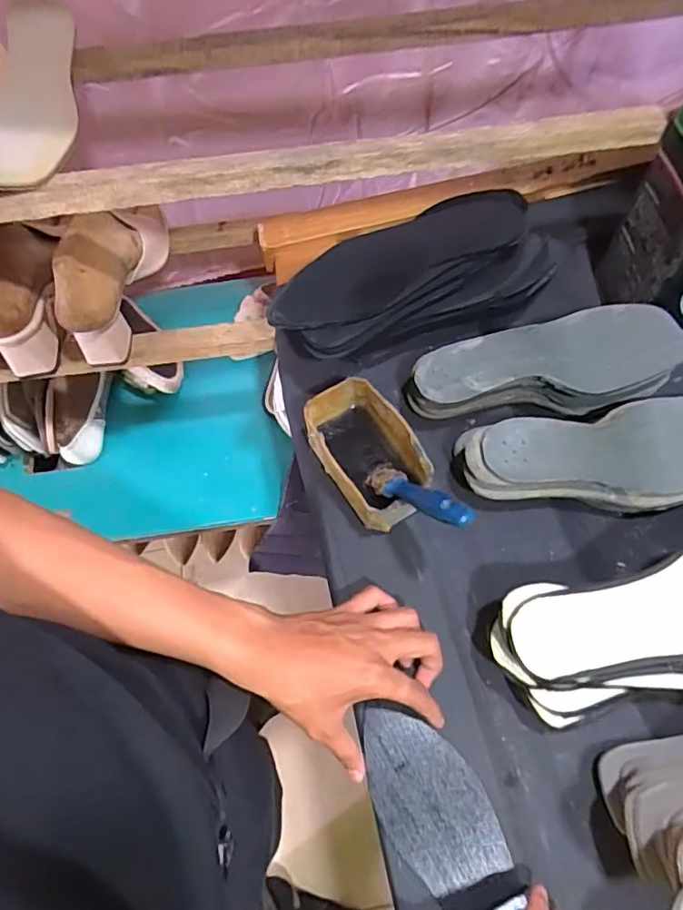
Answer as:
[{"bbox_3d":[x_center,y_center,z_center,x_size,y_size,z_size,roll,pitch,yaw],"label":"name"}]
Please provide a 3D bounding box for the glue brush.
[{"bbox_3d":[0.061,0.033,0.461,0.025,0.149,0.013,-35,110,-14],"label":"glue brush"}]

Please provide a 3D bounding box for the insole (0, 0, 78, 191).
[{"bbox_3d":[-0.285,-0.318,0.503,0.095,0.037,0.212,-7,66,-2],"label":"insole"}]

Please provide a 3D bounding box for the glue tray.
[{"bbox_3d":[0.025,0.001,0.530,0.074,0.070,0.126,-32,69,-13],"label":"glue tray"}]

